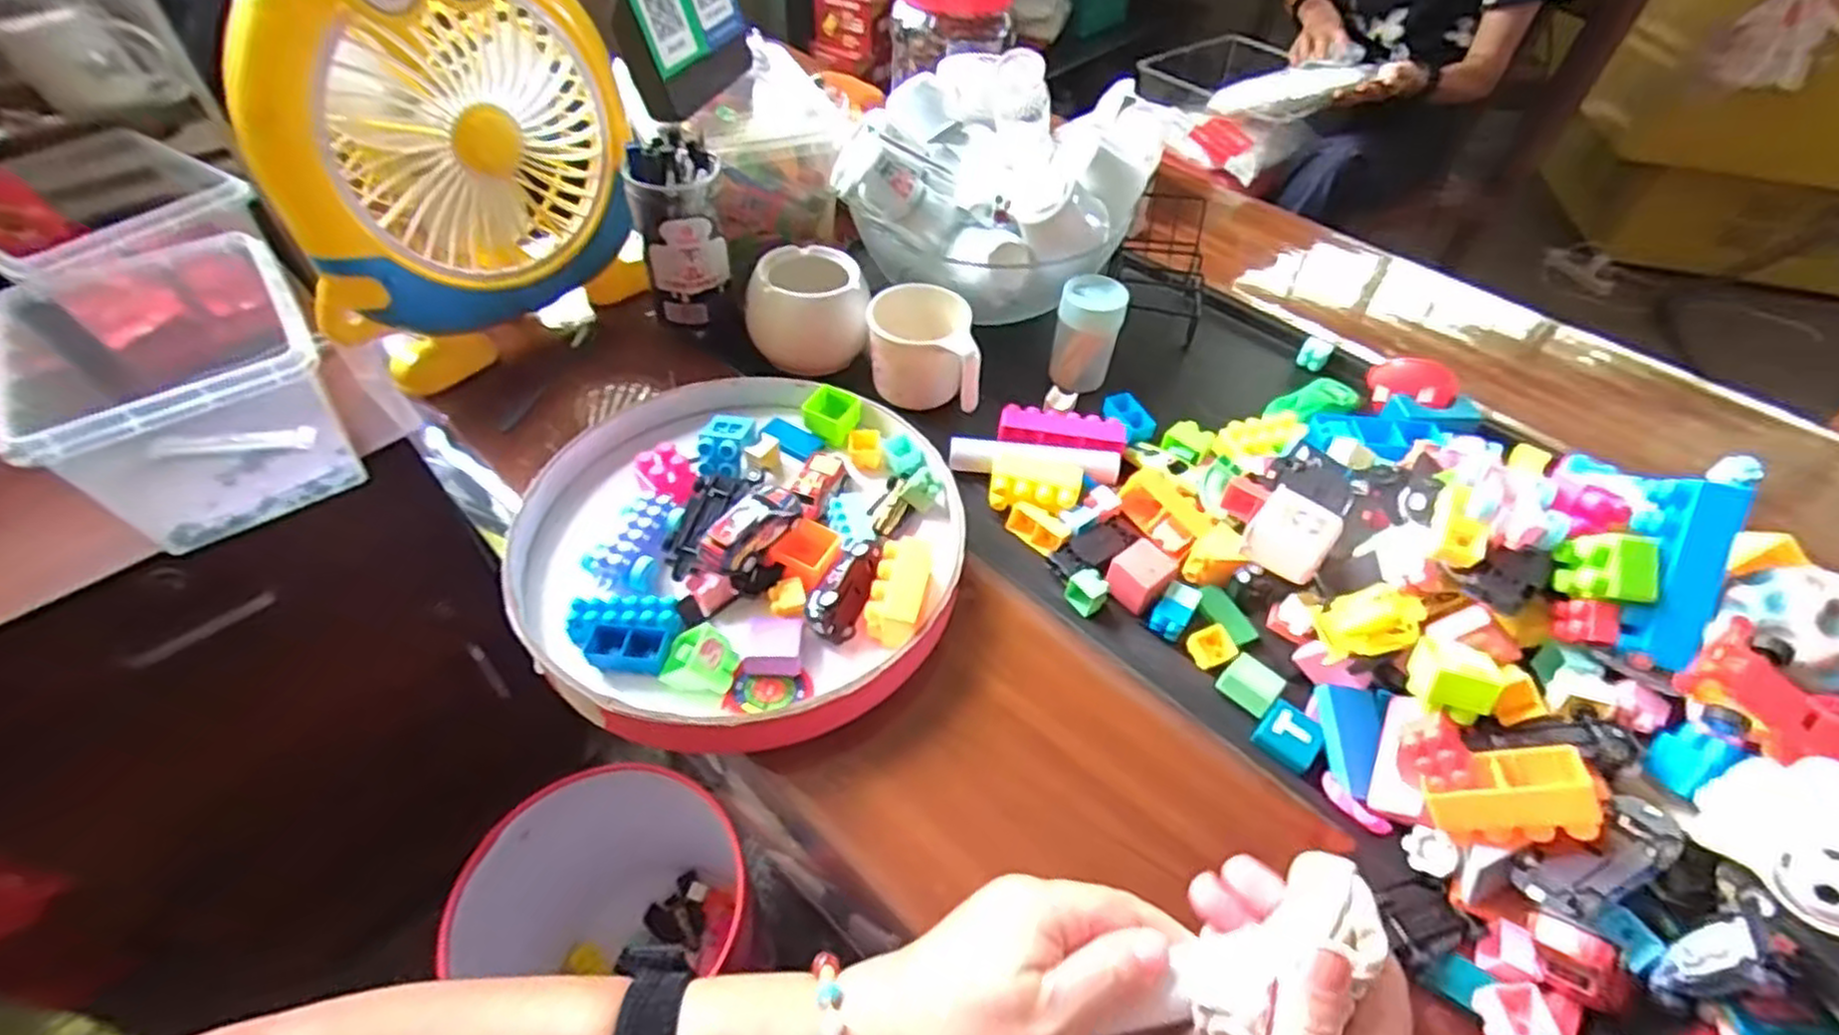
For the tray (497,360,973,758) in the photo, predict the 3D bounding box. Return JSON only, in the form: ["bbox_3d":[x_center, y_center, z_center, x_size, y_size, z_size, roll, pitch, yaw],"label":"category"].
[{"bbox_3d":[-0.104,0.007,0.456,0.247,0.053,0.248,1,51,-2],"label":"tray"}]

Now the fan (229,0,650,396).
[{"bbox_3d":[-0.304,-0.238,0.514,0.076,0.247,0.234,30,54,20],"label":"fan"}]

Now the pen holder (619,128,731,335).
[{"bbox_3d":[-0.175,-0.209,0.569,0.061,0.125,0.058,-6,50,-8],"label":"pen holder"}]

